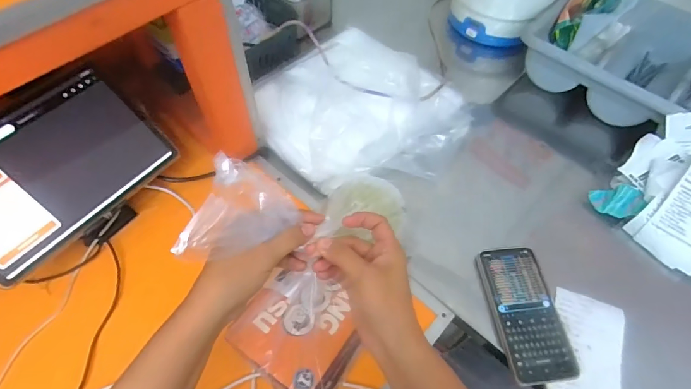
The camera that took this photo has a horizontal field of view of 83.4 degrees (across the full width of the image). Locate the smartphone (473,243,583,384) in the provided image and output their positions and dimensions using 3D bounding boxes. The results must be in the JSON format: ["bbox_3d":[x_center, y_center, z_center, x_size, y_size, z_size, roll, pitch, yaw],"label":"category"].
[{"bbox_3d":[0.232,0.149,0.502,0.083,0.010,0.169,-6,58,-5],"label":"smartphone"}]

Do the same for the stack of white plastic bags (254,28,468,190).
[{"bbox_3d":[0.036,-0.155,0.635,0.342,0.104,0.267,-21,60,-14],"label":"stack of white plastic bags"}]

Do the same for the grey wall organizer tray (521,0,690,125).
[{"bbox_3d":[0.564,-0.188,0.649,0.505,0.104,0.247,36,64,20],"label":"grey wall organizer tray"}]

